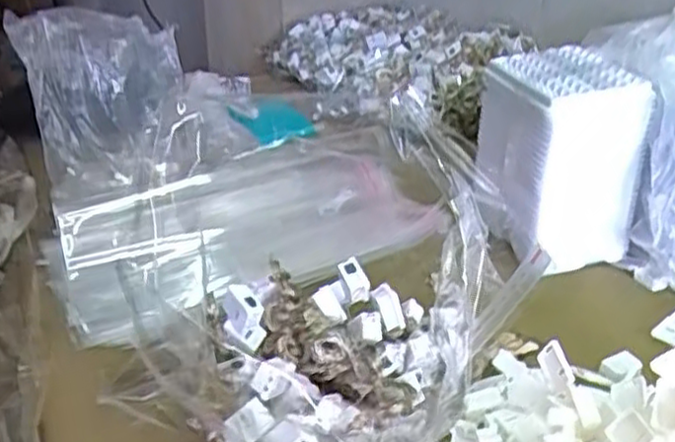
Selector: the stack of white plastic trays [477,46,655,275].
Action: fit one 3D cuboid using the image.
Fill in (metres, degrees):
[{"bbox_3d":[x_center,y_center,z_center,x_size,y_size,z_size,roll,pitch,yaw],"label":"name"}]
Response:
[{"bbox_3d":[0.191,-0.056,0.660,0.101,0.159,0.130,-6,25,-8],"label":"stack of white plastic trays"}]

